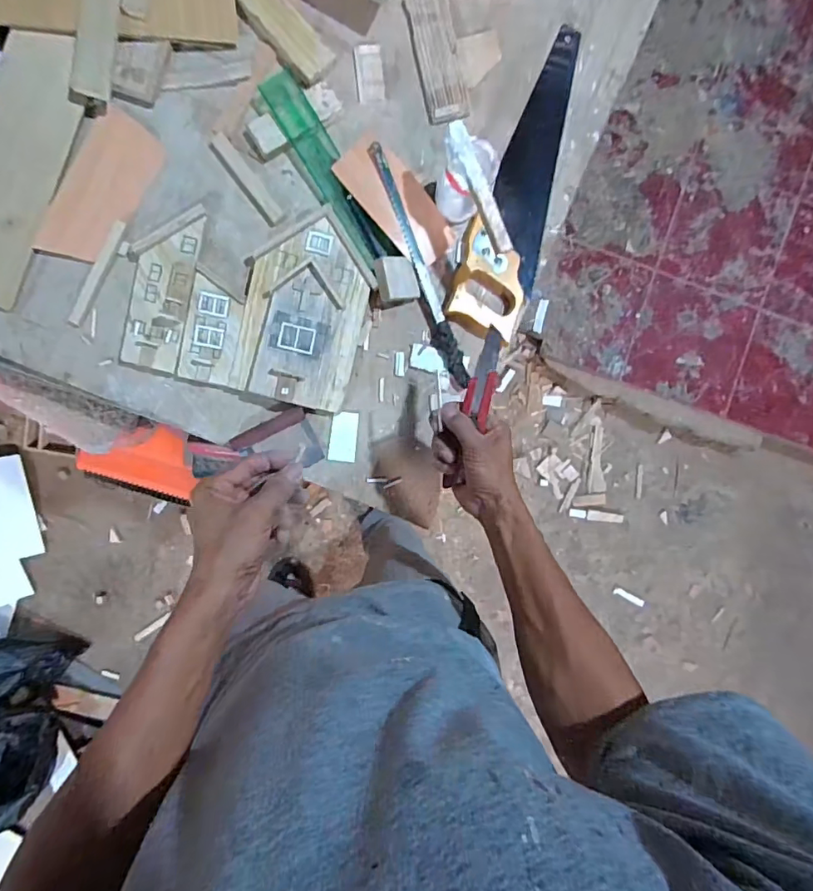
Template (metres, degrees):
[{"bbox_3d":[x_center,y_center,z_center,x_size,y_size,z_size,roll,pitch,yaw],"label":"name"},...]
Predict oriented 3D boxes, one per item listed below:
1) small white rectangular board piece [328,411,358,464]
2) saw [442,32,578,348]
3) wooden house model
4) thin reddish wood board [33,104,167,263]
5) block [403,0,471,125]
[{"bbox_3d":[-0.082,-0.011,0.649,0.034,0.007,0.064,6,92,-4],"label":"small white rectangular board piece"},{"bbox_3d":[0.149,-0.341,0.643,0.099,0.025,0.412,15,91,-5],"label":"saw"},{"bbox_3d":[-0.192,-0.183,0.607,0.274,0.029,0.226,13,92,-4],"label":"wooden house model"},{"bbox_3d":[-0.367,-0.306,0.599,0.085,0.010,0.186,27,90,-5],"label":"thin reddish wood board"},{"bbox_3d":[0.039,-0.490,0.626,0.054,0.015,0.160,-13,93,-3],"label":"block"}]

